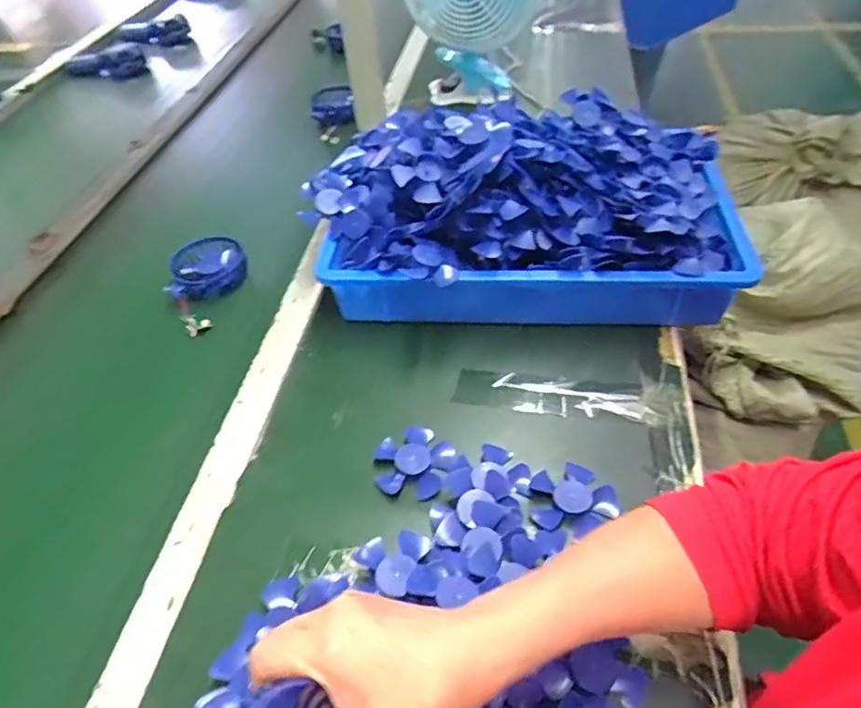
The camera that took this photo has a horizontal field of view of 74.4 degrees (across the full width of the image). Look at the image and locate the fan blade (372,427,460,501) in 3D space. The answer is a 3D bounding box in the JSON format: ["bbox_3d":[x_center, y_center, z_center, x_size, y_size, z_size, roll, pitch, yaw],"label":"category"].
[{"bbox_3d":[-0.014,0.097,0.515,0.070,0.012,0.065,-2,48,3],"label":"fan blade"}]

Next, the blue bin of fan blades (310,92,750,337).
[{"bbox_3d":[0.095,-0.160,0.628,0.441,0.161,0.257,0,48,5],"label":"blue bin of fan blades"}]

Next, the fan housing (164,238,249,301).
[{"bbox_3d":[-0.274,-0.104,0.701,0.094,0.034,0.093,-15,49,-9],"label":"fan housing"}]

